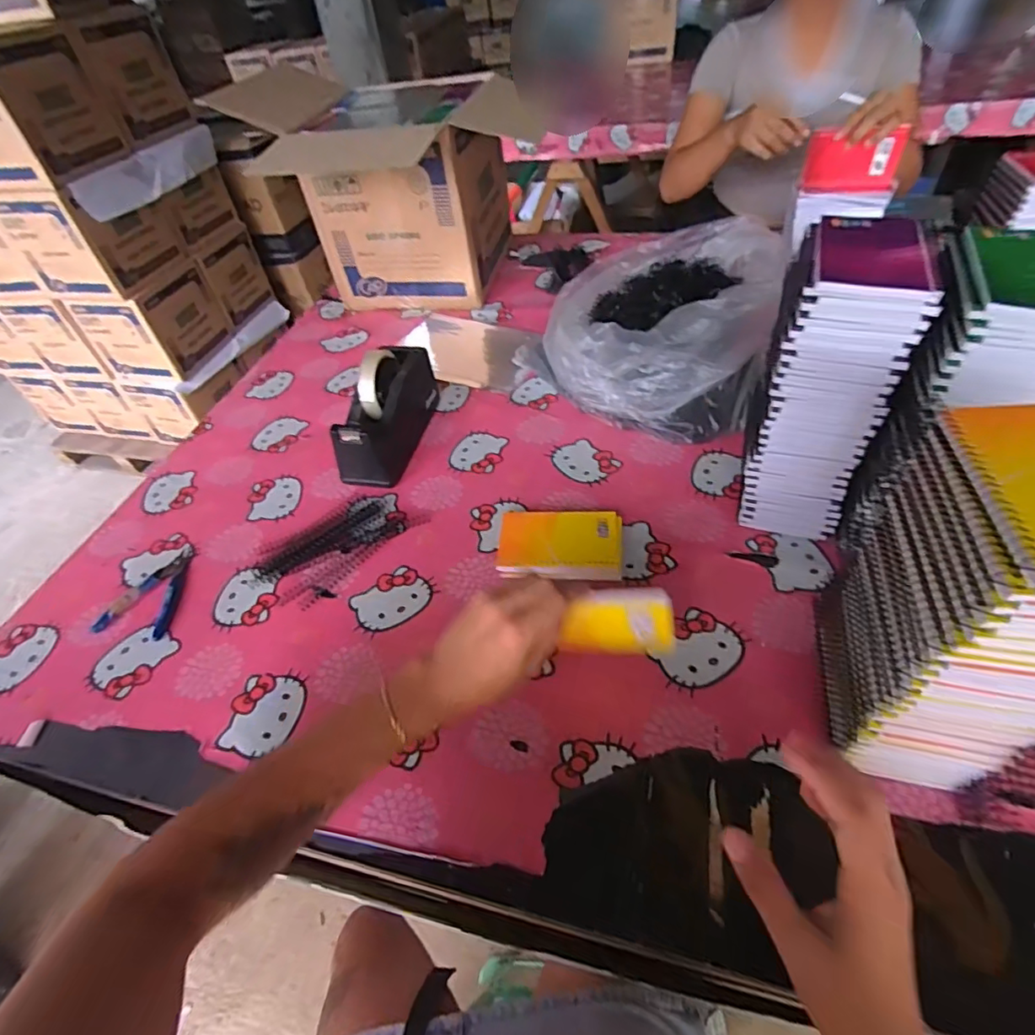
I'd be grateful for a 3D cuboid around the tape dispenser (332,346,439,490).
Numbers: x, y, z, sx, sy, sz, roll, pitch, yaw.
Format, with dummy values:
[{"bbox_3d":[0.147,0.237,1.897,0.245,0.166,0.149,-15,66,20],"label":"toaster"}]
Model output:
[{"bbox_3d":[-0.174,-0.146,0.735,0.069,0.118,0.204,7,50,13],"label":"tape dispenser"}]

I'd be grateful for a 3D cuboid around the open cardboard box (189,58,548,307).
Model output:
[{"bbox_3d":[-0.181,-0.592,1.023,0.286,0.283,0.295,7,50,13],"label":"open cardboard box"}]

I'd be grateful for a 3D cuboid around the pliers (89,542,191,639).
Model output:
[{"bbox_3d":[-0.413,0.079,0.631,0.086,0.006,0.124,3,49,10],"label":"pliers"}]

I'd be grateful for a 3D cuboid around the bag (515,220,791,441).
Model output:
[{"bbox_3d":[0.188,-0.297,0.792,0.332,0.166,0.351,18,53,22],"label":"bag"}]

